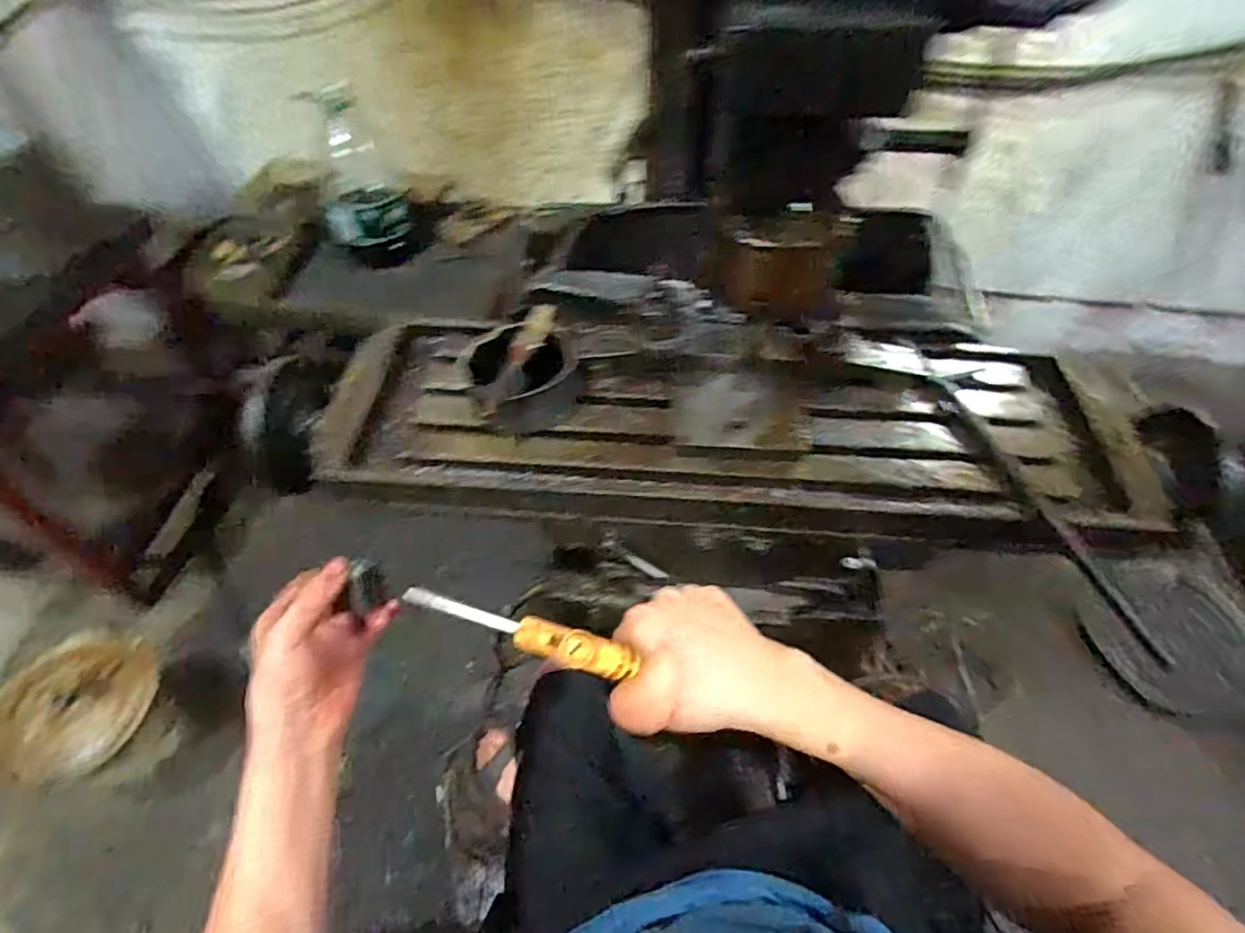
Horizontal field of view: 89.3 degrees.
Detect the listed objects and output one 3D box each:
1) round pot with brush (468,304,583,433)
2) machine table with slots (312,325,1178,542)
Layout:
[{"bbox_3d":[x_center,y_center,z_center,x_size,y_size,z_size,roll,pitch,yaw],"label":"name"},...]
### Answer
[{"bbox_3d":[-0.102,-0.098,0.637,0.106,0.056,0.109,1,53,-1],"label":"round pot with brush"},{"bbox_3d":[0.110,-0.051,0.656,0.822,0.082,0.255,4,53,1],"label":"machine table with slots"}]

